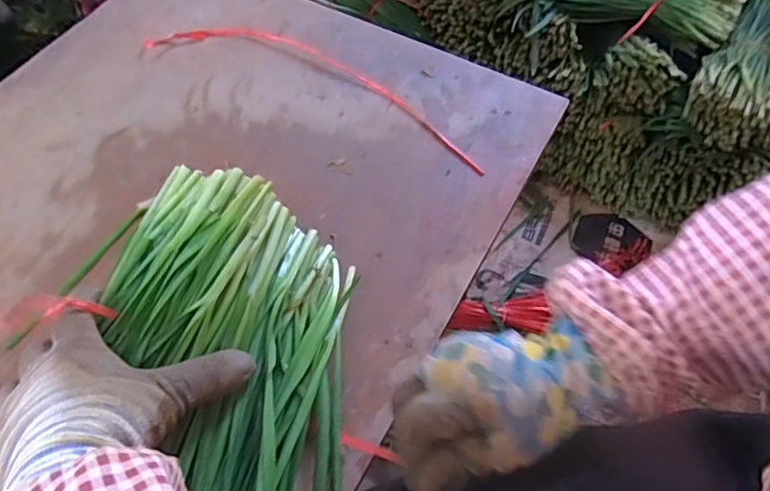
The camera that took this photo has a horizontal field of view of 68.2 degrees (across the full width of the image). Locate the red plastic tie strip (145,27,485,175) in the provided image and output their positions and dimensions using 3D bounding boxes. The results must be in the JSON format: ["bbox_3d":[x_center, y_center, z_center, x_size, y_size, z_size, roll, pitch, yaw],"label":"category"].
[{"bbox_3d":[-0.061,-0.156,0.536,0.345,0.012,0.067,22,61,13],"label":"red plastic tie strip"}]

